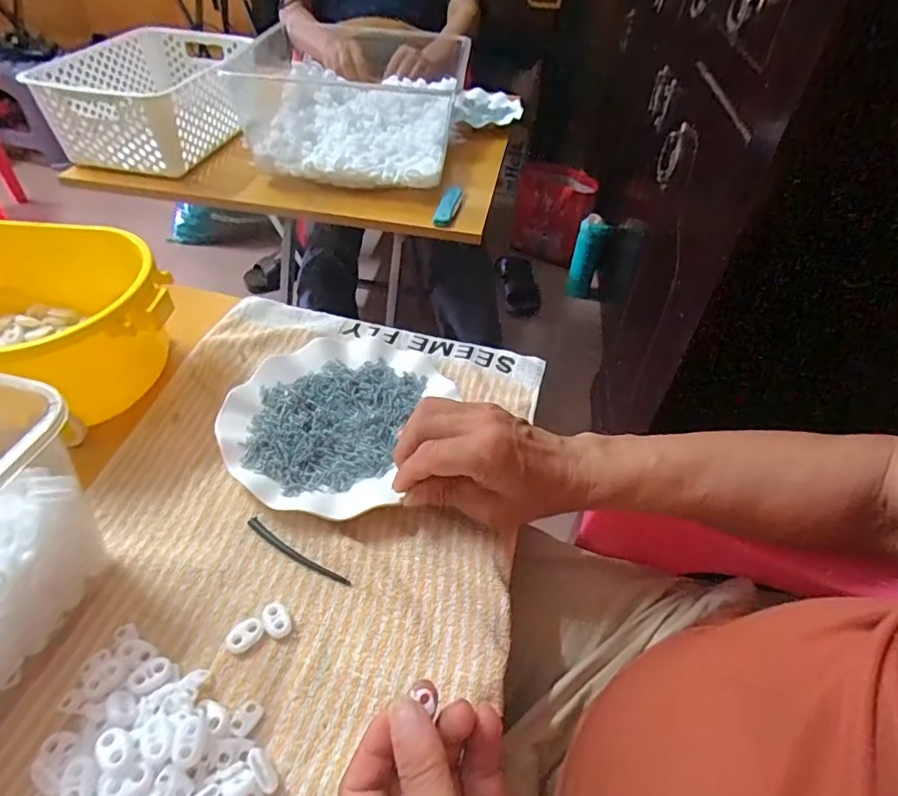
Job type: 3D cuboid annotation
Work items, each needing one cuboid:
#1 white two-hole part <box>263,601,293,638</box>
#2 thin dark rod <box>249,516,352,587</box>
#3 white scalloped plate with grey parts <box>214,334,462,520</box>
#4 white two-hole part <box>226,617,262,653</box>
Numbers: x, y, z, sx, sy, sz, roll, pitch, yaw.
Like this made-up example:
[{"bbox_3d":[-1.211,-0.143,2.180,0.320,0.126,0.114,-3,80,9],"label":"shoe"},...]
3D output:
[{"bbox_3d":[-0.107,0.138,0.338,0.014,0.007,0.023,-29,54,-29],"label":"white two-hole part"},{"bbox_3d":[-0.104,0.106,0.370,0.086,0.004,0.009,26,49,20],"label":"thin dark rod"},{"bbox_3d":[-0.093,0.011,0.444,0.155,0.017,0.187,17,46,12],"label":"white scalloped plate with grey parts"},{"bbox_3d":[-0.125,0.144,0.330,0.021,0.008,0.015,-31,55,-30],"label":"white two-hole part"}]

